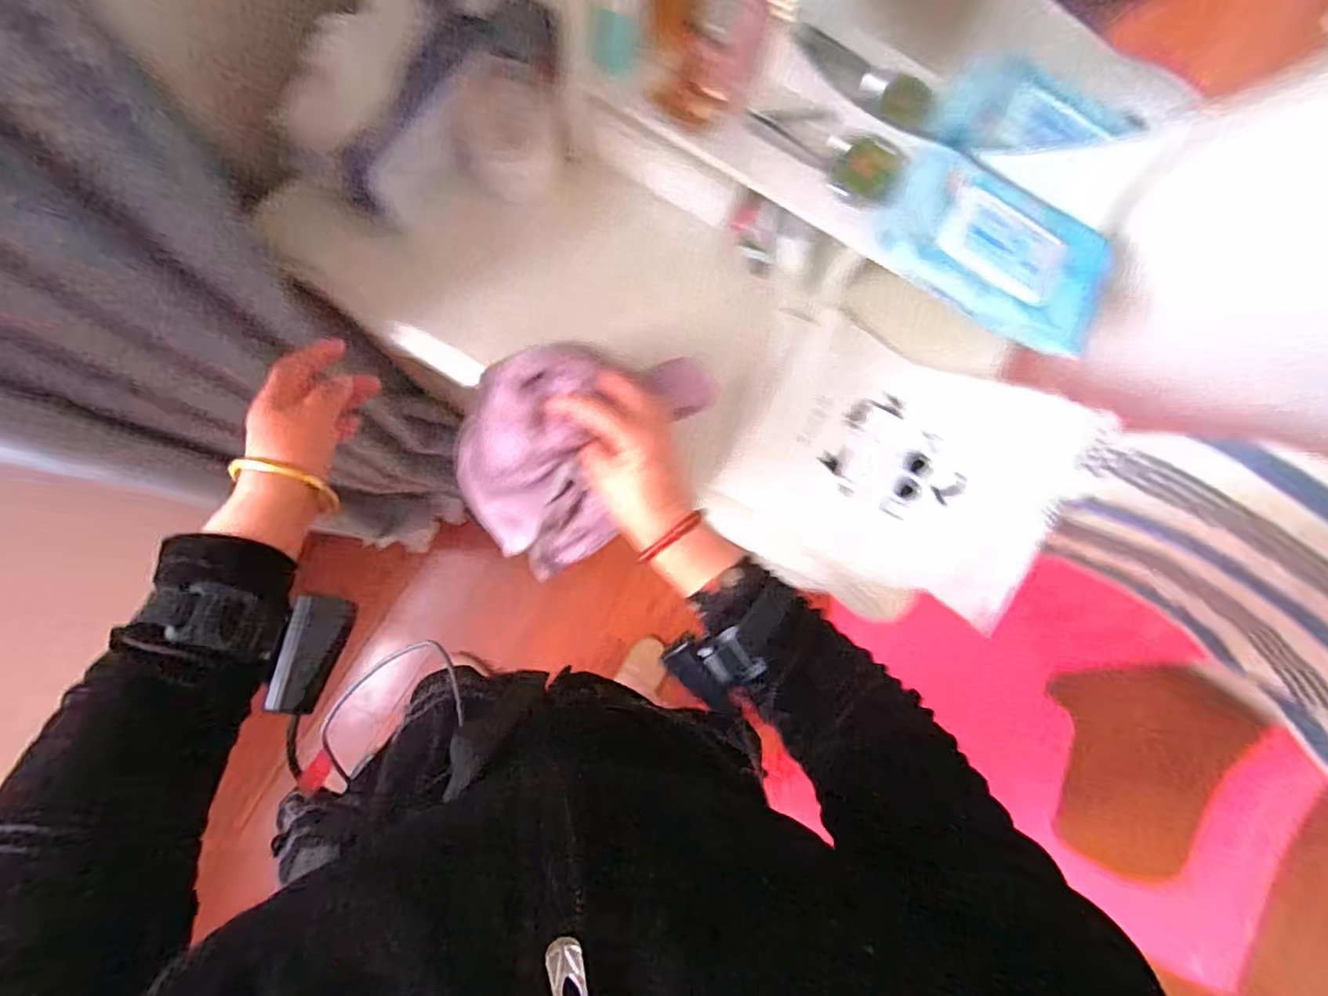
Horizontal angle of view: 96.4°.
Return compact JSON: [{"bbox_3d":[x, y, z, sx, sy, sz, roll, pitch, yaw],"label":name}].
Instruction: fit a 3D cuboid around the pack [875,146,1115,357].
[{"bbox_3d":[0.286,-0.210,0.507,0.203,0.037,0.114,37,80,0],"label":"pack"}]

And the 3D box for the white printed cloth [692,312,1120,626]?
[{"bbox_3d":[0.225,-0.024,0.588,0.294,0.131,0.252,30,80,-1],"label":"white printed cloth"}]

